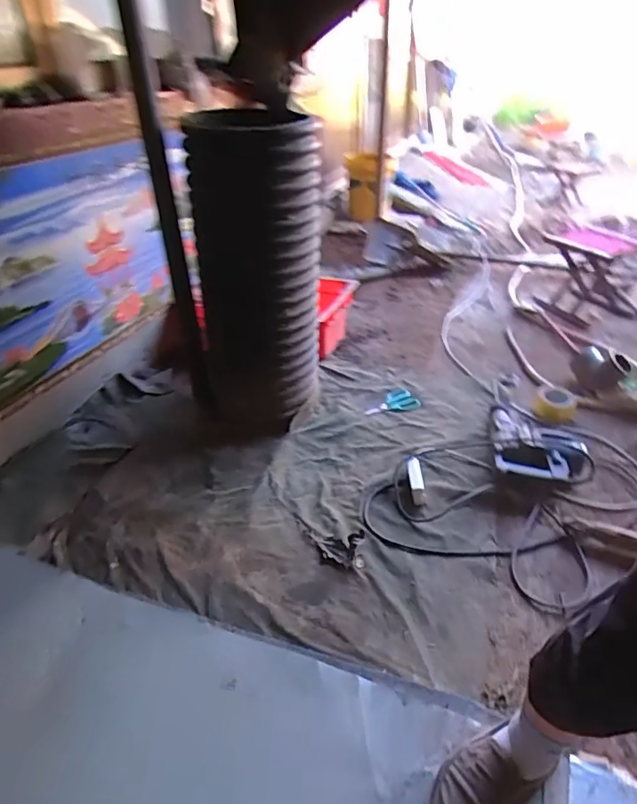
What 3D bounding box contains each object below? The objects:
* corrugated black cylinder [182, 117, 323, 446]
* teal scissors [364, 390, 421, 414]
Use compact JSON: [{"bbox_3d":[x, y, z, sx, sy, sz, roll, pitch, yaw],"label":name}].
[{"bbox_3d":[-0.189,-0.344,1.505,0.324,0.846,0.349,-16,37,-21],"label":"corrugated black cylinder"},{"bbox_3d":[0.241,0.001,1.723,0.184,0.011,0.085,-11,56,-8],"label":"teal scissors"}]

